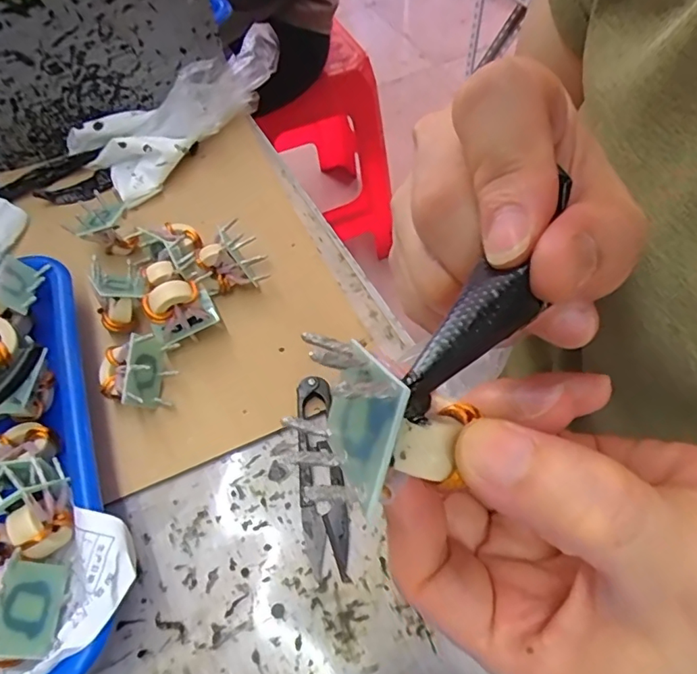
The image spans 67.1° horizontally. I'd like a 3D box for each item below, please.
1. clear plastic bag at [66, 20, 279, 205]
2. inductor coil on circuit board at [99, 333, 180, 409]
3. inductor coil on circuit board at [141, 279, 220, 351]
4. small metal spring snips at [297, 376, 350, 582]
[{"bbox_3d":[-0.138,-0.192,0.426,0.077,0.066,0.173,32,63,22],"label":"clear plastic bag"},{"bbox_3d":[-0.123,0.019,0.297,0.039,0.035,0.041,-1,56,3],"label":"inductor coil on circuit board"},{"bbox_3d":[-0.099,-0.014,0.315,0.040,0.041,0.024,-37,62,-20],"label":"inductor coil on circuit board"},{"bbox_3d":[-0.015,0.070,0.275,0.023,0.015,0.102,-9,56,-3],"label":"small metal spring snips"}]

